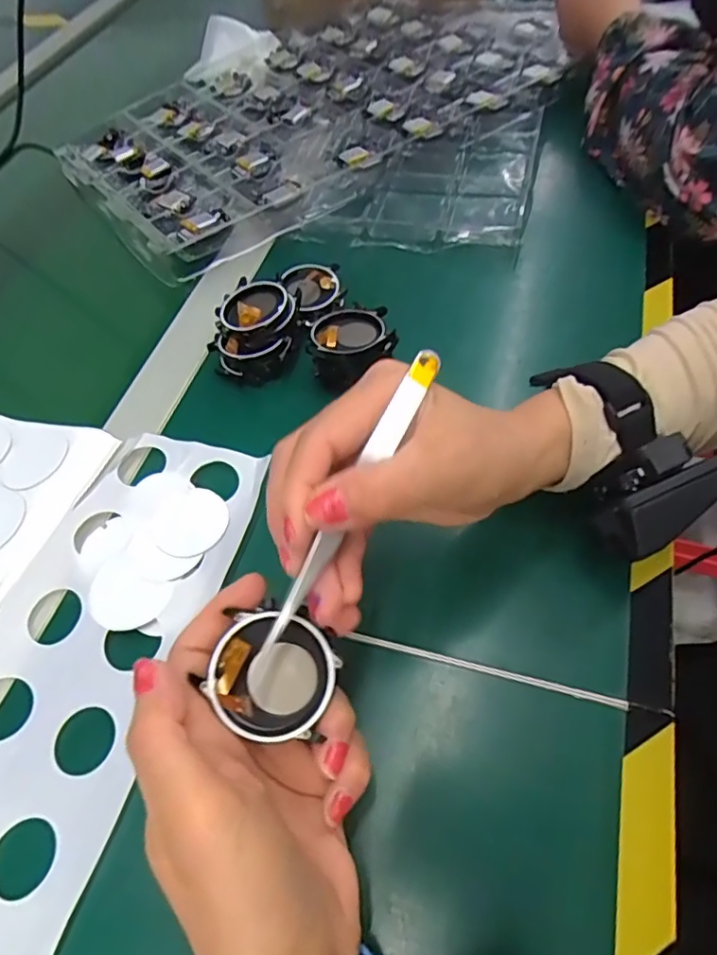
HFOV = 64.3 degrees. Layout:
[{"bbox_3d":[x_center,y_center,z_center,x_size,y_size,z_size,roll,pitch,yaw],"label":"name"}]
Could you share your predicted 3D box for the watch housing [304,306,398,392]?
[{"bbox_3d":[-0.005,-0.081,0.351,0.052,0.026,0.048,-2,59,4],"label":"watch housing"}]

